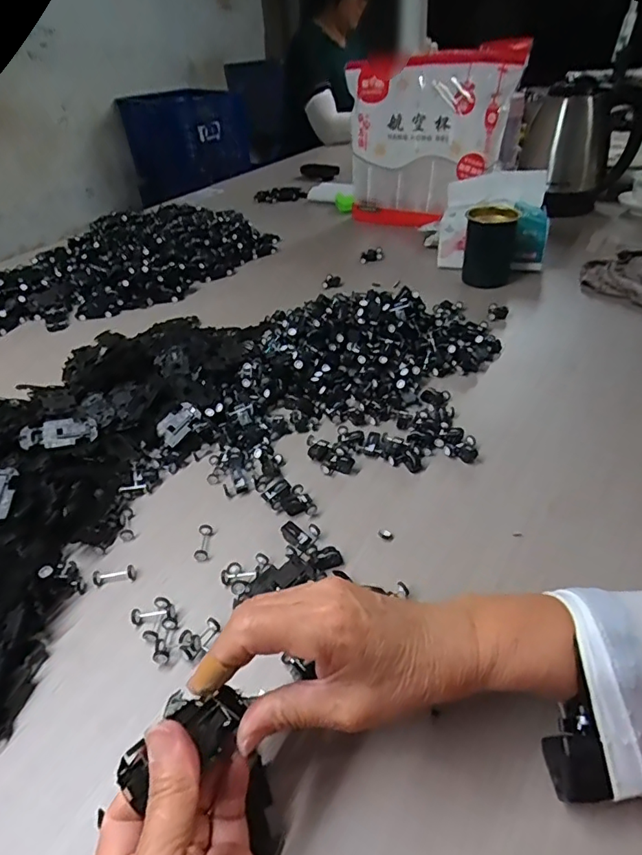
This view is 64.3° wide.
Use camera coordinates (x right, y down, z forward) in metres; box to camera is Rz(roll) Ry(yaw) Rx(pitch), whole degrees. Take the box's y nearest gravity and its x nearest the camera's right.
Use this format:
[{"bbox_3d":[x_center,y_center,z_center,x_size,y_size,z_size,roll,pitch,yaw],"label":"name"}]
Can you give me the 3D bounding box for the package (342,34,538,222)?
[{"bbox_3d":[0.200,-0.529,0.943,0.300,0.280,0.092,17,36,25],"label":"package"}]

